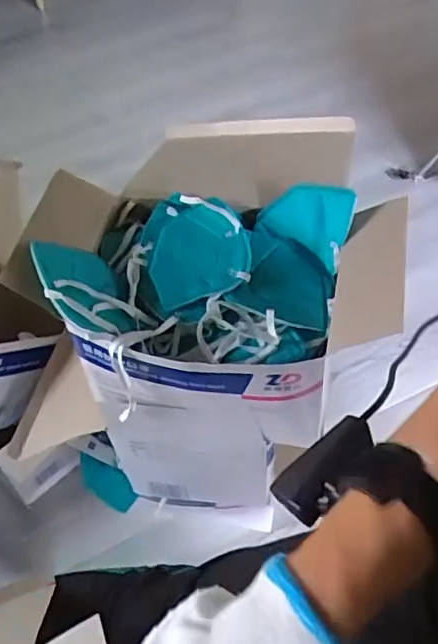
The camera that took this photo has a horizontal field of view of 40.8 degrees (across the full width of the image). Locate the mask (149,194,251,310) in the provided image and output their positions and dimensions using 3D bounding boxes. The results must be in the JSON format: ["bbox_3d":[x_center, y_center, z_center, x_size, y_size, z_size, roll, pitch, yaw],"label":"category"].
[{"bbox_3d":[-0.019,-0.079,0.618,0.099,0.035,0.122,0,50,4],"label":"mask"}]

